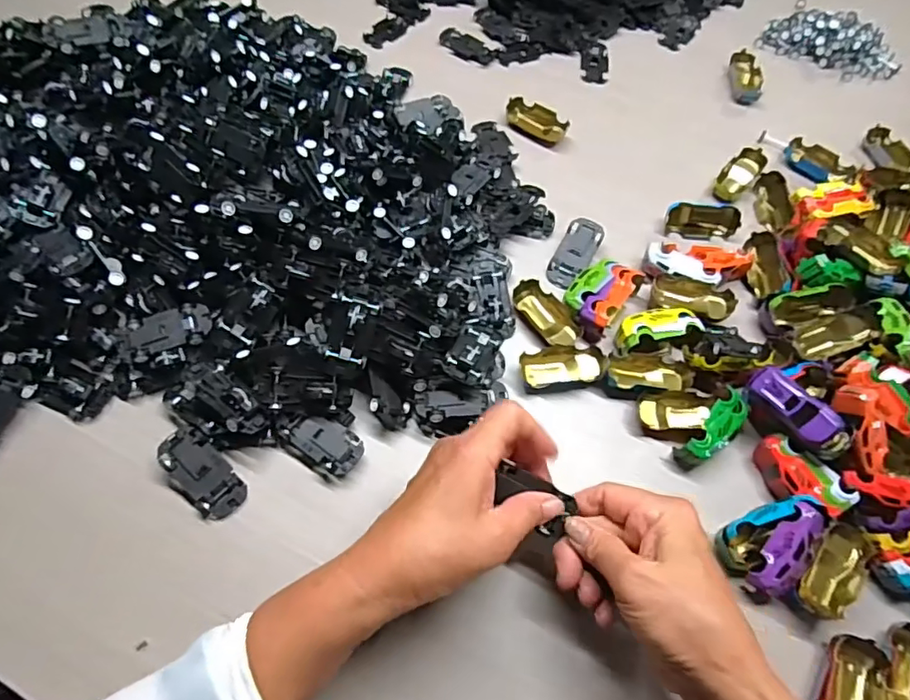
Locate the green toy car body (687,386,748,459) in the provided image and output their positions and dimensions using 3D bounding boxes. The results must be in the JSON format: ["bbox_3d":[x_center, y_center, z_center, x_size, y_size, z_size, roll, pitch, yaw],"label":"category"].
[{"bbox_3d":[0.187,0.057,0.403,0.023,0.025,0.060,39,67,16],"label":"green toy car body"}]

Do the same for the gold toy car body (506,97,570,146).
[{"bbox_3d":[0.079,-0.223,0.549,0.062,0.014,0.034,29,65,11],"label":"gold toy car body"}]

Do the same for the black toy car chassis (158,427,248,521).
[{"bbox_3d":[-0.169,0.083,0.374,0.034,0.013,0.065,-39,85,-20],"label":"black toy car chassis"}]

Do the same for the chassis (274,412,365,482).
[{"bbox_3d":[-0.094,0.064,0.389,0.060,0.016,0.033,32,65,13],"label":"chassis"}]

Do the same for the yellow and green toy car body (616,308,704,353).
[{"bbox_3d":[0.158,-0.017,0.438,0.063,0.022,0.027,-12,64,-10],"label":"yellow and green toy car body"}]

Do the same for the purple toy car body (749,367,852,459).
[{"bbox_3d":[0.236,0.042,0.385,0.029,0.021,0.070,-39,65,11],"label":"purple toy car body"}]

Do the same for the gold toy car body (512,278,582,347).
[{"bbox_3d":[0.073,-0.028,0.447,0.029,0.015,0.064,-33,69,-18],"label":"gold toy car body"}]

